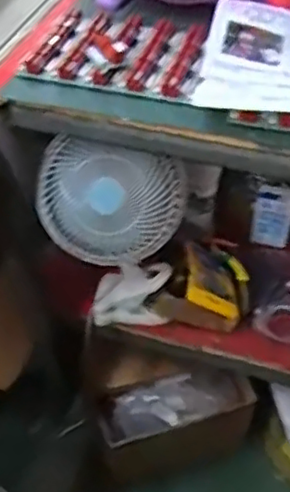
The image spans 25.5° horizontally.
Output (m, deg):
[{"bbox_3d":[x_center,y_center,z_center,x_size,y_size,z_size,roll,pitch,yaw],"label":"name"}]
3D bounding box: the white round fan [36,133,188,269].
[{"bbox_3d":[-0.050,-0.066,0.953,0.213,0.206,0.083,7,29,7],"label":"white round fan"}]

